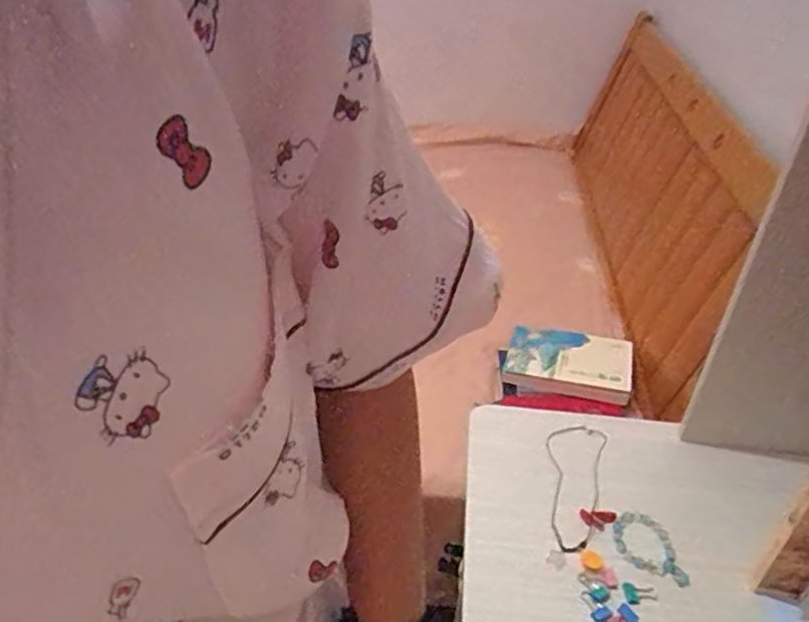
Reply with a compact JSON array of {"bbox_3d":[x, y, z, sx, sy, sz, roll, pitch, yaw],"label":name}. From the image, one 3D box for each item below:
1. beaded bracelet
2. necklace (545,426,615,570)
[{"bbox_3d":[0.266,0.251,0.679,0.087,0.006,0.063,28,42,31],"label":"beaded bracelet"},{"bbox_3d":[0.203,0.203,0.743,0.075,0.010,0.226,10,35,10],"label":"necklace"}]

